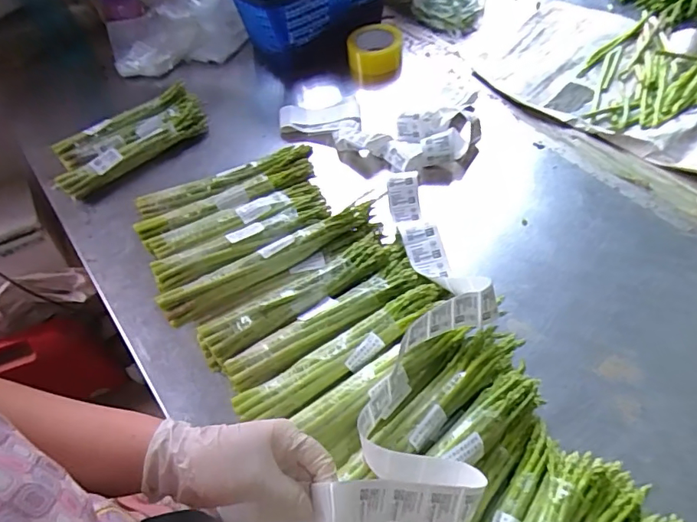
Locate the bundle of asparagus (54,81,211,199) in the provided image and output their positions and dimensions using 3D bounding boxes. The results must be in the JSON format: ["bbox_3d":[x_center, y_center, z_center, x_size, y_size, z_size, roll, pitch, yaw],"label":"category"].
[{"bbox_3d":[-0.398,-0.224,0.918,0.280,0.034,0.139,-32,59,-17],"label":"bundle of asparagus"}]

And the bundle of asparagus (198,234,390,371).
[{"bbox_3d":[-0.061,0.044,0.640,0.268,0.051,0.059,-29,56,-15],"label":"bundle of asparagus"}]

